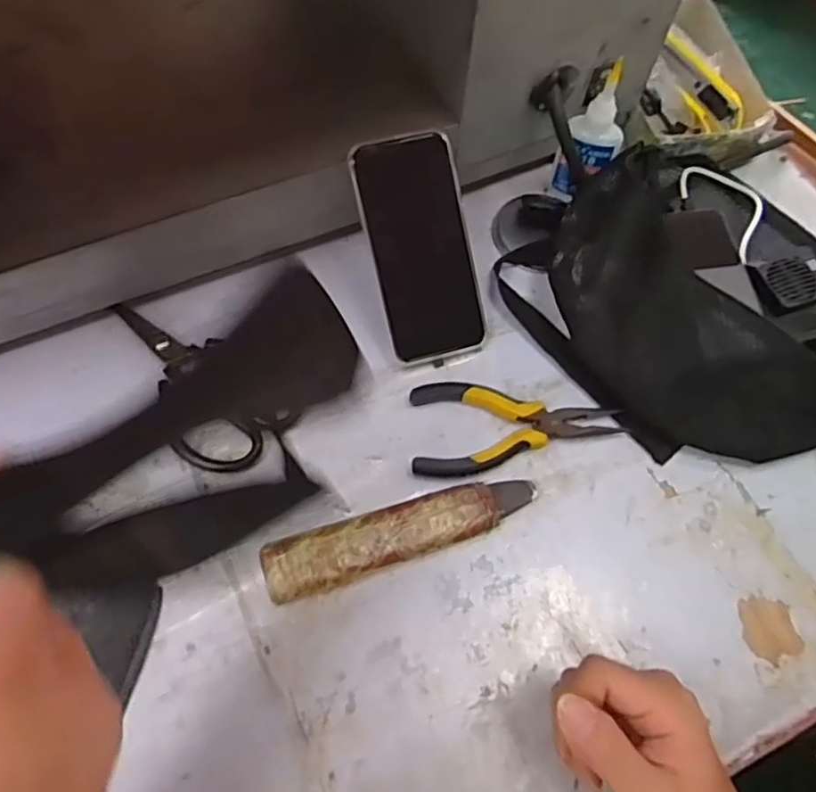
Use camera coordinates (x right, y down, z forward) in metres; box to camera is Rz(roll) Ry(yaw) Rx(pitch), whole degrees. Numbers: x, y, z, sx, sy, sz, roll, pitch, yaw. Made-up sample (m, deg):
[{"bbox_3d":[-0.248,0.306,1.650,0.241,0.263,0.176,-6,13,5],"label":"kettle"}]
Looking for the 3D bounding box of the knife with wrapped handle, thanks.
[{"bbox_3d":[-0.004,0.093,0.448,0.186,0.018,0.038,-17,67,-10],"label":"knife with wrapped handle"}]

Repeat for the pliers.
[{"bbox_3d":[0.076,0.016,0.480,0.149,0.014,0.069,-7,66,-6],"label":"pliers"}]

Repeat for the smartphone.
[{"bbox_3d":[0.010,-0.107,0.492,0.075,0.010,0.161,-15,103,-9],"label":"smartphone"}]

